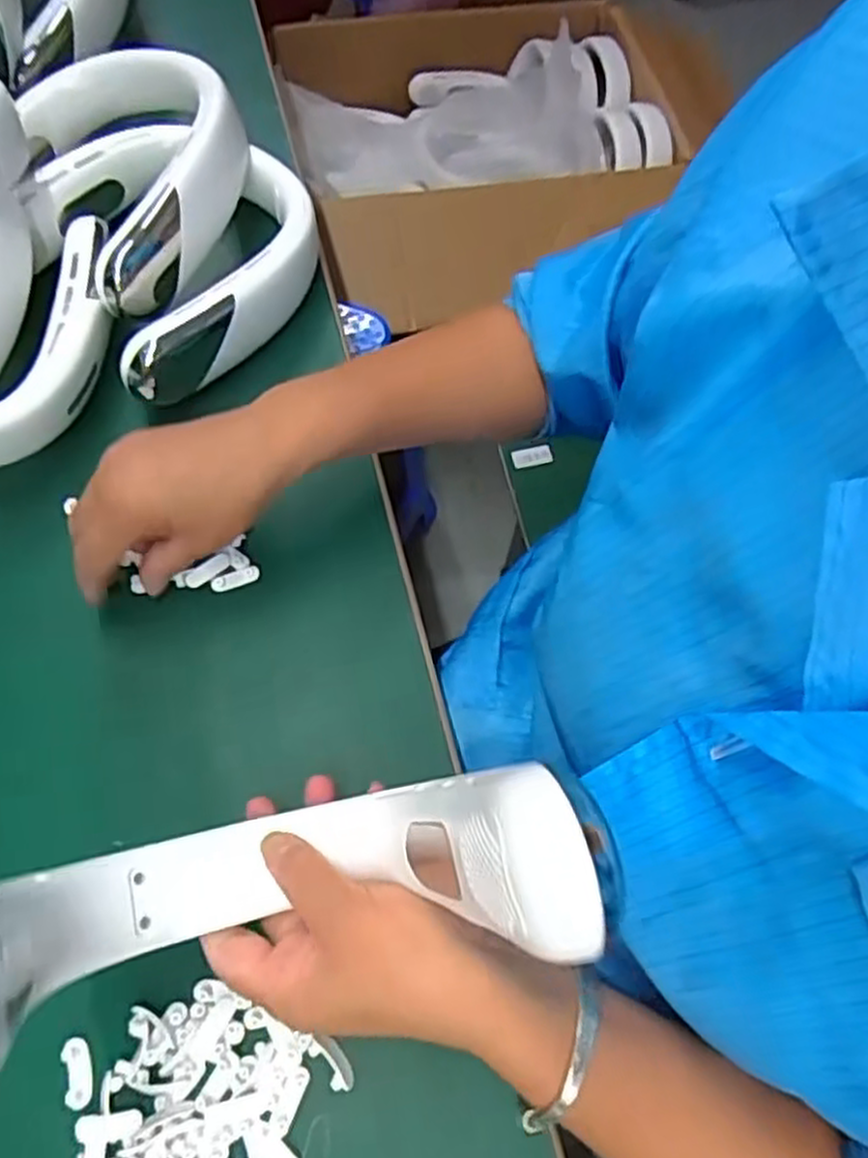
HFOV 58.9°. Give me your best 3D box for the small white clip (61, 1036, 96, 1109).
[{"bbox_3d":[-0.162,0.224,0.349,0.011,0.006,0.028,-14,67,-9],"label":"small white clip"}]

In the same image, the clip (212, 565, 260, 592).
[{"bbox_3d":[-0.118,0.000,0.456,0.028,0.005,0.009,-20,68,-11],"label":"clip"}]

